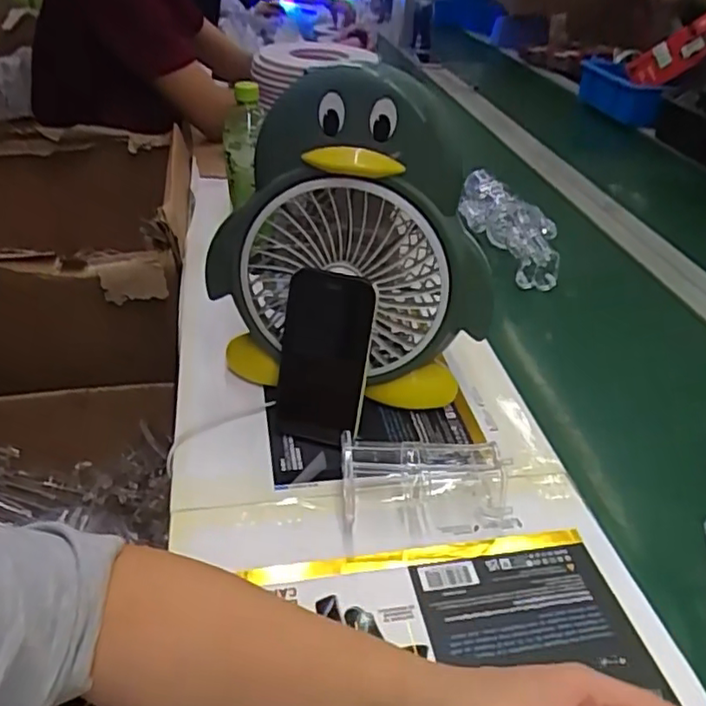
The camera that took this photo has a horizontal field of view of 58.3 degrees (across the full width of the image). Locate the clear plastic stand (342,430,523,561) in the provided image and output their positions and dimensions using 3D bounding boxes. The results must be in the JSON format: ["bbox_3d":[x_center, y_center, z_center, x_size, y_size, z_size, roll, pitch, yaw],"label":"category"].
[{"bbox_3d":[0.058,0.106,0.498,0.138,0.051,0.059,-2,36,-7],"label":"clear plastic stand"}]

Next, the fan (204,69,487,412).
[{"bbox_3d":[0.000,-0.089,0.566,0.252,0.275,0.106,17,38,18],"label":"fan"}]

